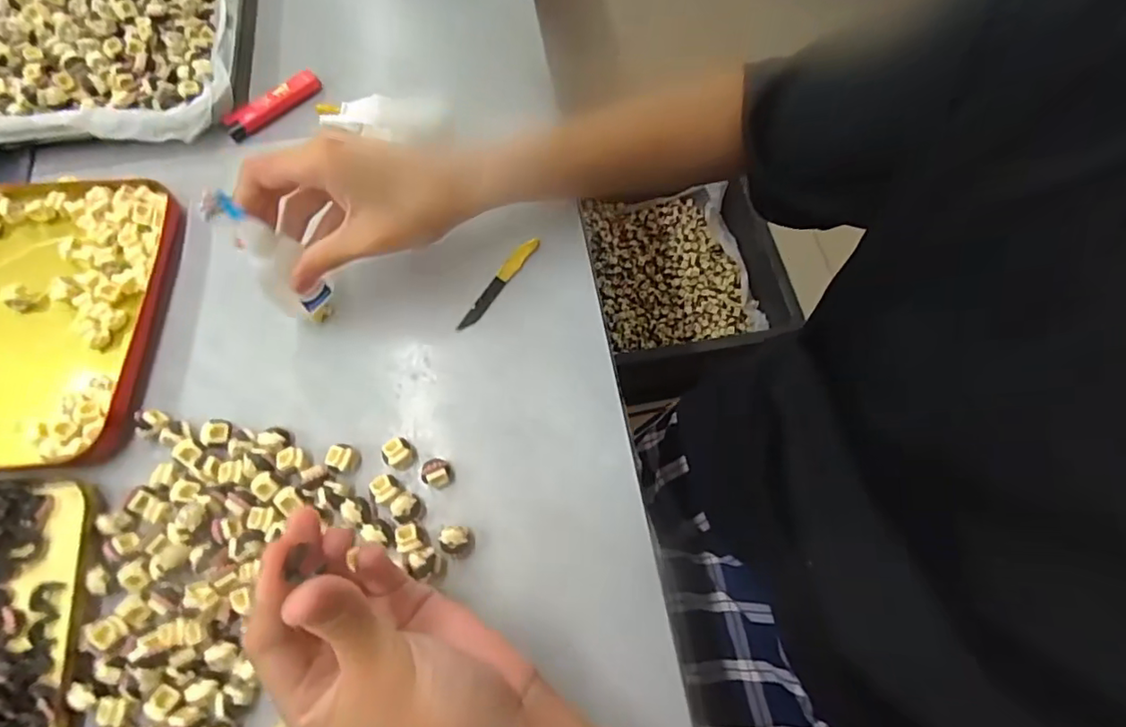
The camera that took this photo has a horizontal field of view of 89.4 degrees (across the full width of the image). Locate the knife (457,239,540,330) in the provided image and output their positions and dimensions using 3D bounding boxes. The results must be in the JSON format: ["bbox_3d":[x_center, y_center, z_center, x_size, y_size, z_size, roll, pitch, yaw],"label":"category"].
[{"bbox_3d":[-0.043,-0.053,0.375,0.011,0.007,0.080,32,73,13],"label":"knife"}]

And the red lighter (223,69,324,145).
[{"bbox_3d":[-0.220,-0.197,0.430,0.019,0.013,0.076,37,71,20],"label":"red lighter"}]

